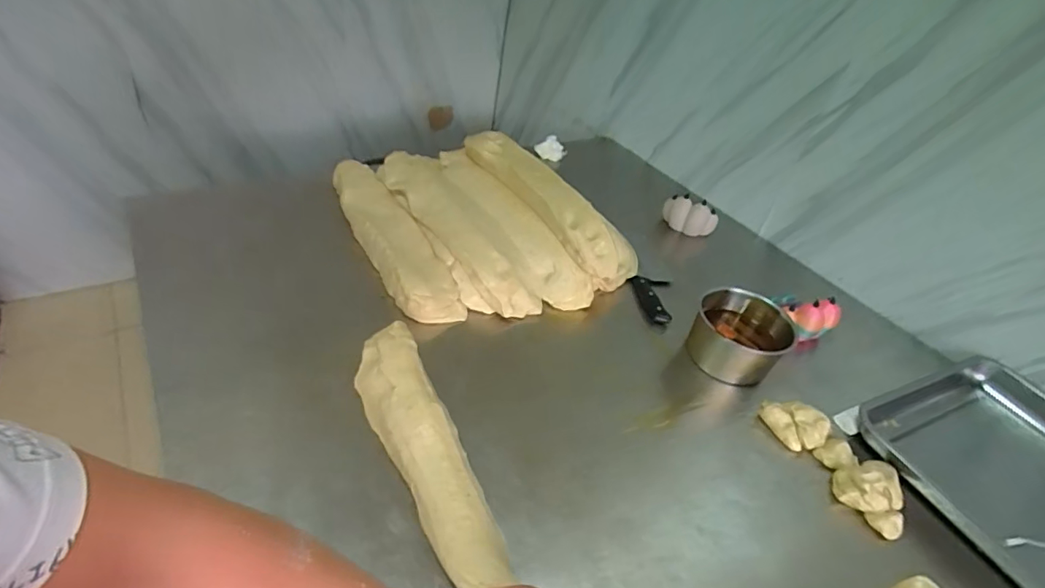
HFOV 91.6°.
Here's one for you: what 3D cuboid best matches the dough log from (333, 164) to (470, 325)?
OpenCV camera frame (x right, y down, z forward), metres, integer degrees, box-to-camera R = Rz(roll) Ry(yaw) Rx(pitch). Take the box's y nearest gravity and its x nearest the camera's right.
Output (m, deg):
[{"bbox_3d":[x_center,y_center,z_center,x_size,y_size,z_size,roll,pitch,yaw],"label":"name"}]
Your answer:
[{"bbox_3d":[-0.272,-0.131,0.999,0.114,0.086,0.523,-13,44,-29],"label":"dough log"}]

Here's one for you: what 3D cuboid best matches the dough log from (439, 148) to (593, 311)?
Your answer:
[{"bbox_3d":[-0.057,-0.167,1.110,0.112,0.090,0.583,-13,44,-29],"label":"dough log"}]

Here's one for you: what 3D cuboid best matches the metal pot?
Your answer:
[{"bbox_3d":[0.364,0.072,0.857,0.144,0.105,0.152,7,39,-6],"label":"metal pot"}]

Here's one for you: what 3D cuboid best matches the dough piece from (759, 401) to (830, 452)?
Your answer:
[{"bbox_3d":[0.407,0.192,0.765,0.092,0.040,0.062,36,44,29],"label":"dough piece"}]

